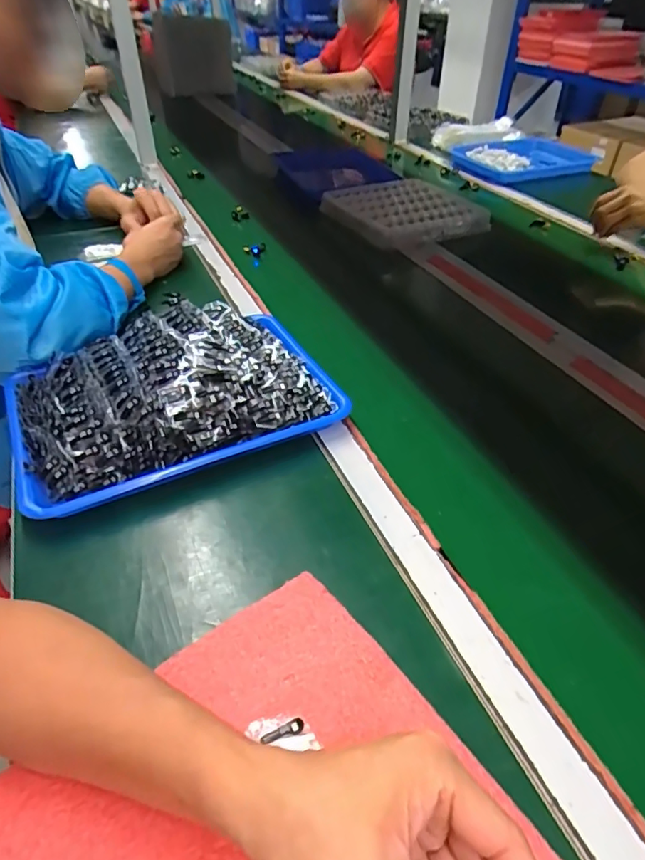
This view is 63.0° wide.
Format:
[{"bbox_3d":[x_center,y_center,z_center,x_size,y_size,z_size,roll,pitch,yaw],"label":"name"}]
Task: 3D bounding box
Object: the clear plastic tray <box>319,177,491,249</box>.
[{"bbox_3d":[0.170,-0.455,1.077,0.251,0.034,0.286,-19,45,-21],"label":"clear plastic tray"}]

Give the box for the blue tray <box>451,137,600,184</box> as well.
[{"bbox_3d":[0.519,-0.718,1.389,0.310,0.038,0.256,-11,43,-13],"label":"blue tray"}]

